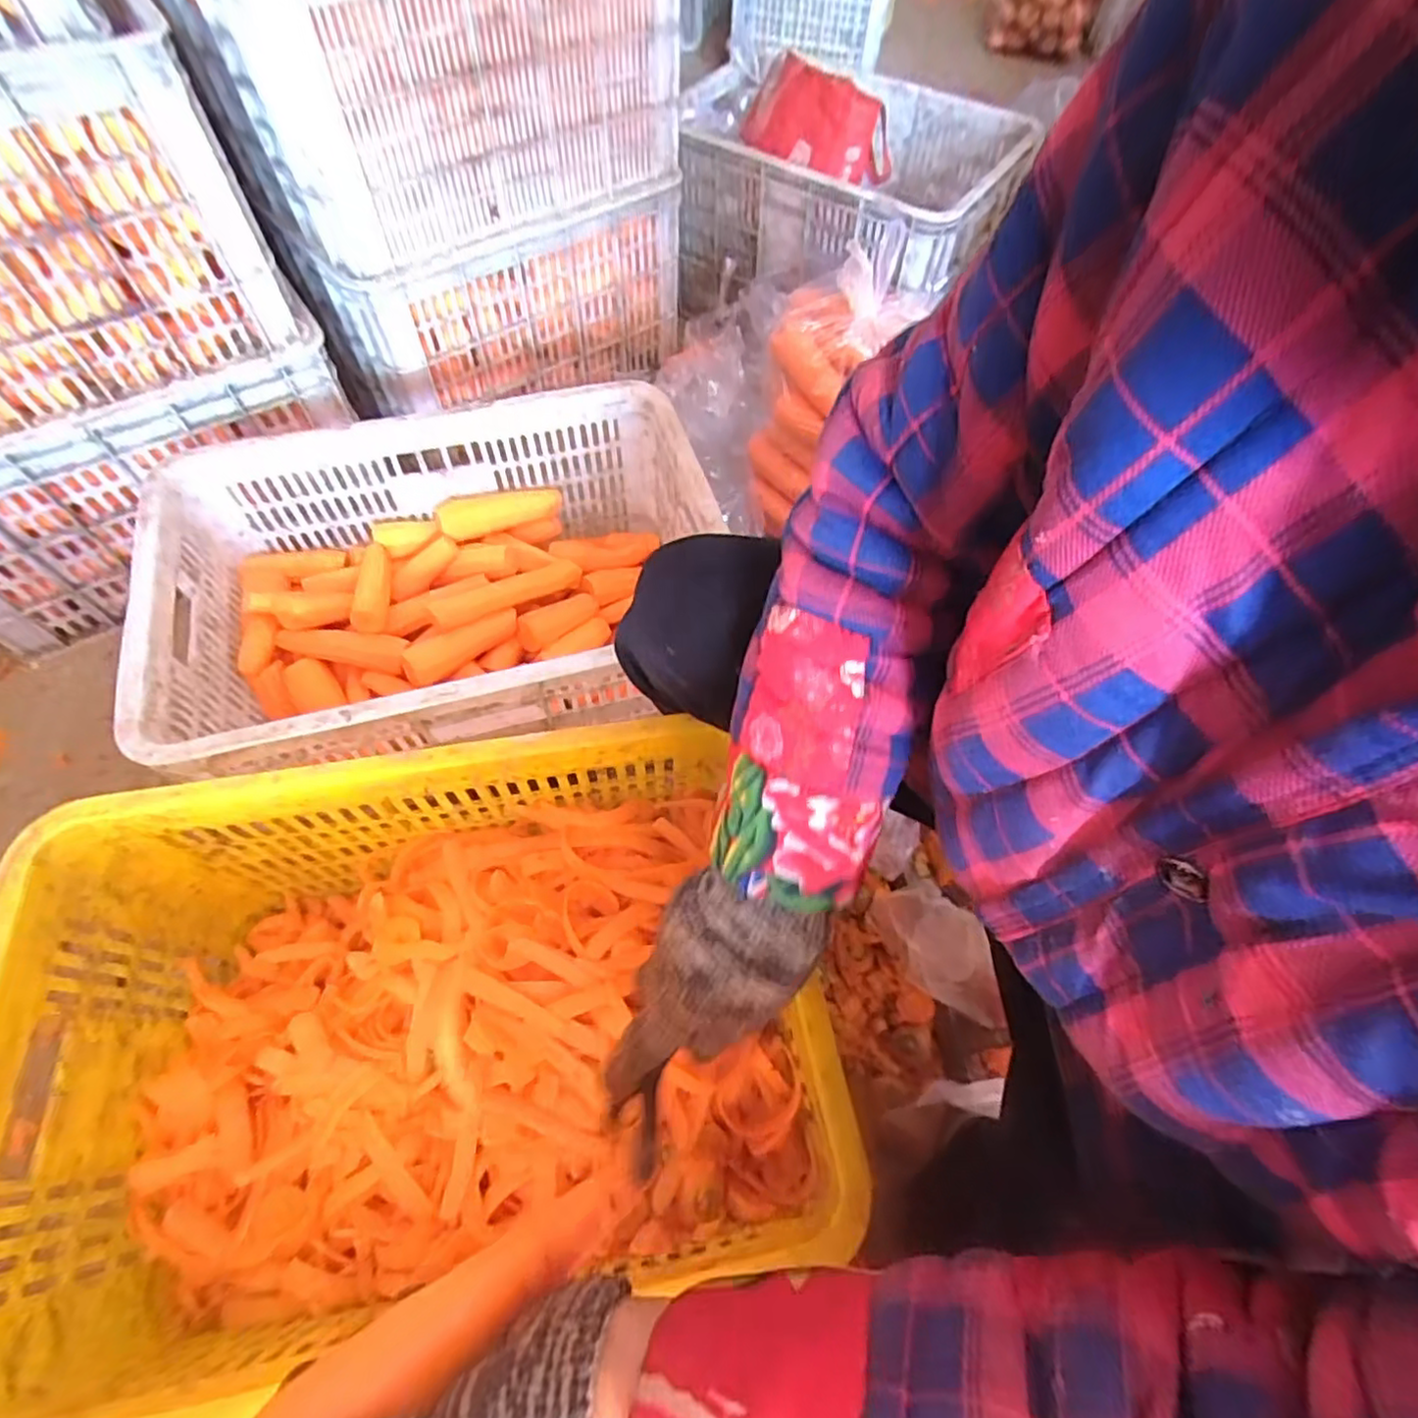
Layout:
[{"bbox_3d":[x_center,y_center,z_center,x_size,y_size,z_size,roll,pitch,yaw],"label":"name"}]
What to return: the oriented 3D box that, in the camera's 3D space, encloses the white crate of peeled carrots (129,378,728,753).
[{"bbox_3d":[-0.255,-0.118,0.719,0.516,0.201,0.349,-17,62,-11],"label":"white crate of peeled carrots"}]

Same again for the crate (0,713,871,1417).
[{"bbox_3d":[-0.200,0.245,0.515,0.511,0.222,0.367,-11,61,-8],"label":"crate"}]

